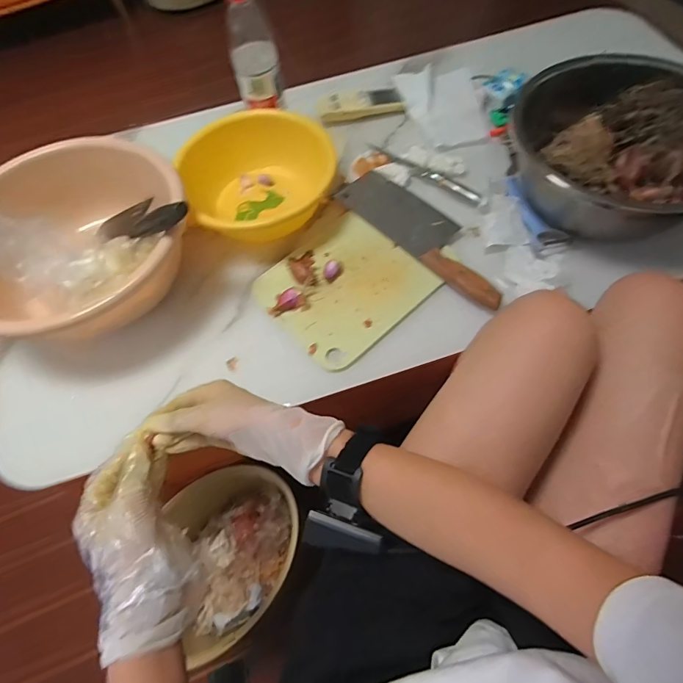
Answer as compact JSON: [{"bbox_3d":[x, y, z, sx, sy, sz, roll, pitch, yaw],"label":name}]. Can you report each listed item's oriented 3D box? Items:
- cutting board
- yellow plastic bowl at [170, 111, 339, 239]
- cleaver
[{"bbox_3d":[0.008,-0.085,0.548,0.192,0.018,0.213,39,74,20],"label":"cutting board"},{"bbox_3d":[-0.112,-0.232,0.585,0.190,0.080,0.169,-21,63,-8],"label":"yellow plastic bowl"},{"bbox_3d":[0.115,-0.154,0.570,0.084,0.021,0.284,-39,67,-16],"label":"cleaver"}]

